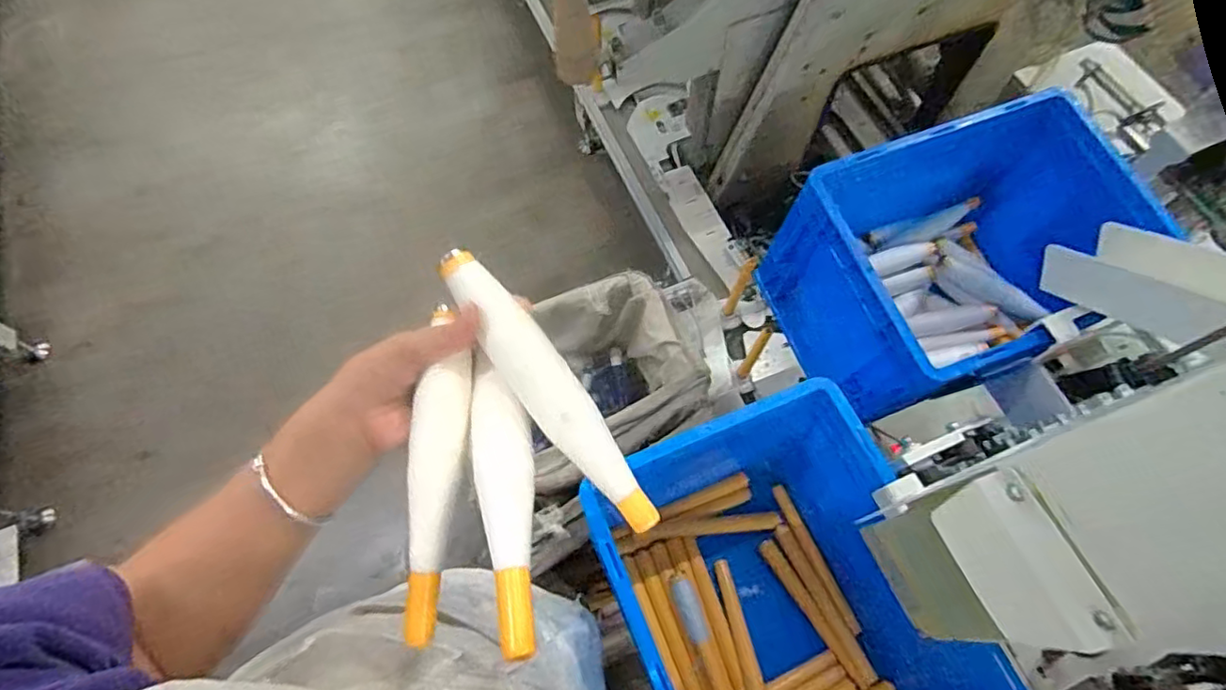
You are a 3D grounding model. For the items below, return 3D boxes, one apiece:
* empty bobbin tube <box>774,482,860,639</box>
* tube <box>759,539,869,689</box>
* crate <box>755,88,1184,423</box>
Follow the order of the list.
[{"bbox_3d":[0.269,0.279,0.819,0.019,0.020,0.198,-22,68,-10],"label":"empty bobbin tube"},{"bbox_3d":[0.259,0.345,0.803,0.023,0.021,0.199,-29,69,-13],"label":"tube"},{"bbox_3d":[0.482,-0.111,0.857,0.414,0.252,0.299,-20,67,-9],"label":"crate"}]

